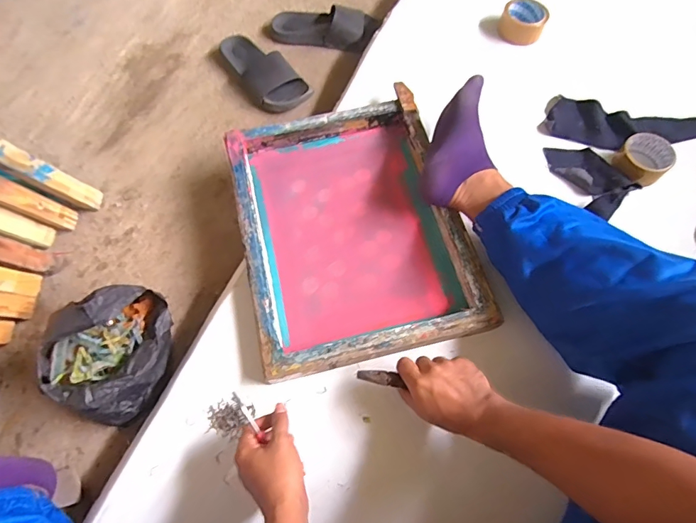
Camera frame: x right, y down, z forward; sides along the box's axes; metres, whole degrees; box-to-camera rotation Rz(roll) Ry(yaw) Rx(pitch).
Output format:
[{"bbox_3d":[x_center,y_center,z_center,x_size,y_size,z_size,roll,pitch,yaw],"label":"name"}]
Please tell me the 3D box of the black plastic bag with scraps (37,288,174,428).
[{"bbox_3d":[-0.335,0.134,0.632,0.120,0.172,0.181,35,70,16],"label":"black plastic bag with scraps"}]

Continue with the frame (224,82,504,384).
[{"bbox_3d":[0.005,-0.064,0.717,0.357,0.056,0.452,-12,65,-5],"label":"frame"}]

